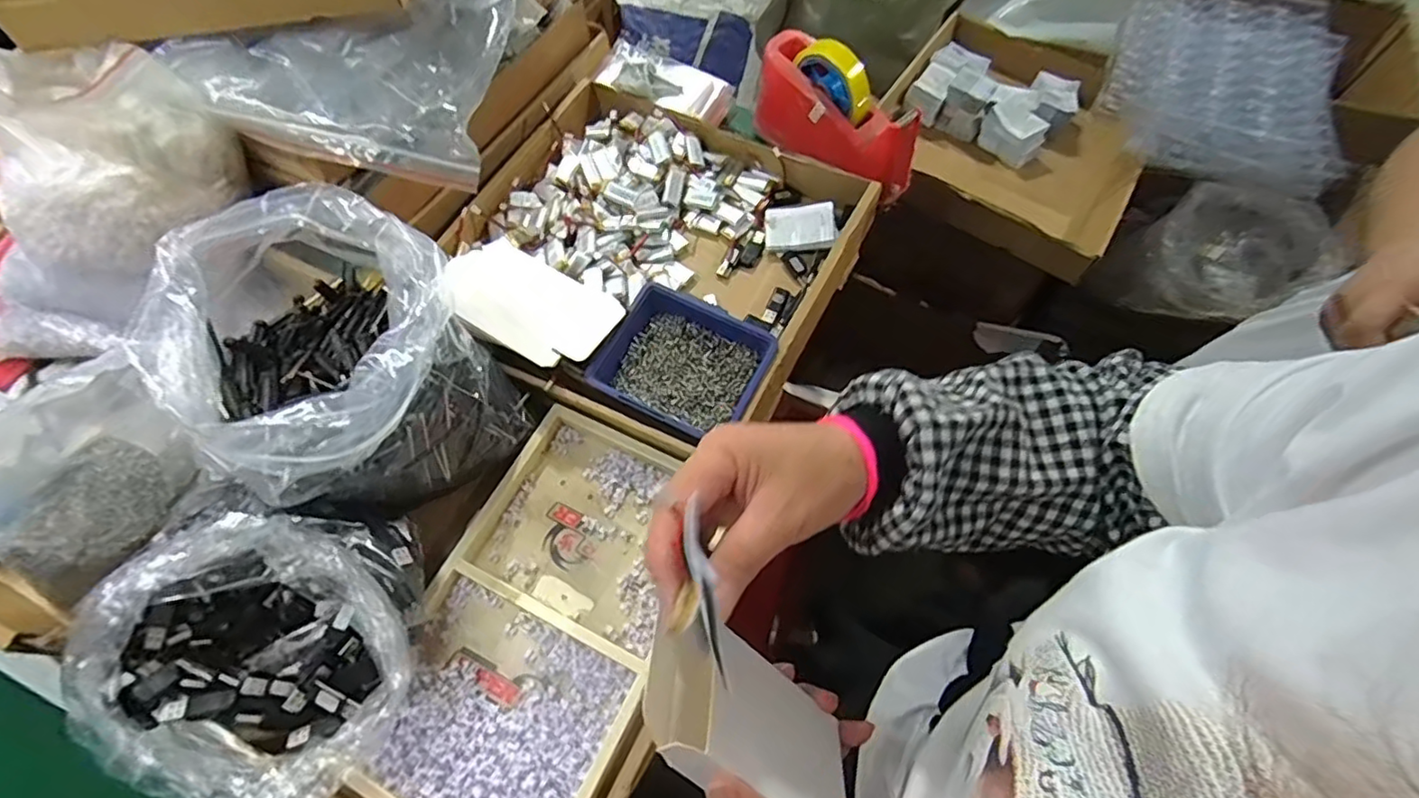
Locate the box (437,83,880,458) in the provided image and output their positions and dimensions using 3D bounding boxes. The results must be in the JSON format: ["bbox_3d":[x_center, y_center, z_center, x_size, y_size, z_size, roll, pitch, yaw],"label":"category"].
[{"bbox_3d":[-0.062,-0.152,0.642,0.372,0.073,0.372,23,66,12],"label":"box"}]

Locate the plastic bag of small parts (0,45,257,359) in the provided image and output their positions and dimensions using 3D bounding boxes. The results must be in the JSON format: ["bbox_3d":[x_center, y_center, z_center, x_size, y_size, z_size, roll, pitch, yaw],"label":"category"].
[{"bbox_3d":[-0.570,-0.176,0.544,0.177,0.184,0.258,24,67,13],"label":"plastic bag of small parts"}]

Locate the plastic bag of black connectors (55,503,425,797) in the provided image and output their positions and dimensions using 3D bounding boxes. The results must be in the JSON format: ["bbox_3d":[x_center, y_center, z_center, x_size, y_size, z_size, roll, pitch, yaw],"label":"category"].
[{"bbox_3d":[-0.319,0.174,0.450,0.199,0.113,0.198,7,64,5],"label":"plastic bag of black connectors"}]

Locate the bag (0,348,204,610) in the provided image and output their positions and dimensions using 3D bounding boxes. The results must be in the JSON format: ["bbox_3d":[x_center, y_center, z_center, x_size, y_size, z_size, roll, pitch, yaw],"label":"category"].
[{"bbox_3d":[-0.498,0.065,0.485,0.150,0.052,0.135,43,61,6],"label":"bag"}]

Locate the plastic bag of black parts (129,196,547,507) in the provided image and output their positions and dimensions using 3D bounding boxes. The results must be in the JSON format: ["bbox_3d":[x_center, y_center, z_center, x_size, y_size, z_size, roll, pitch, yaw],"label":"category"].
[{"bbox_3d":[-0.277,-0.022,0.497,0.183,0.212,0.194,-39,69,-16],"label":"plastic bag of black parts"}]

